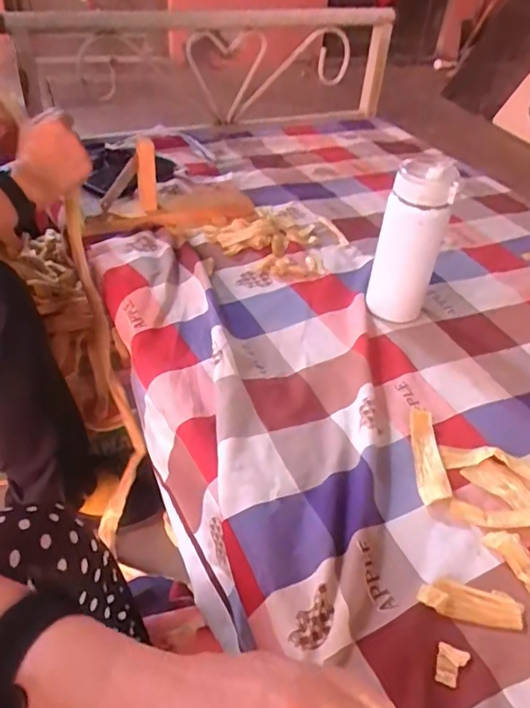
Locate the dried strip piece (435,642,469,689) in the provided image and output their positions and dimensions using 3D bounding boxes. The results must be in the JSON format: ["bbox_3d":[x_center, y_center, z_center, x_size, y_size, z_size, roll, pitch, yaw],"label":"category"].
[{"bbox_3d":[0.131,0.219,0.393,0.021,0.004,0.027,19,43,15],"label":"dried strip piece"}]

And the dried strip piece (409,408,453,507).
[{"bbox_3d":[0.159,0.097,0.540,0.026,0.017,0.107,8,41,2],"label":"dried strip piece"}]

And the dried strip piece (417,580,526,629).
[{"bbox_3d":[0.157,0.189,0.425,0.077,0.004,0.028,8,41,3],"label":"dried strip piece"}]

